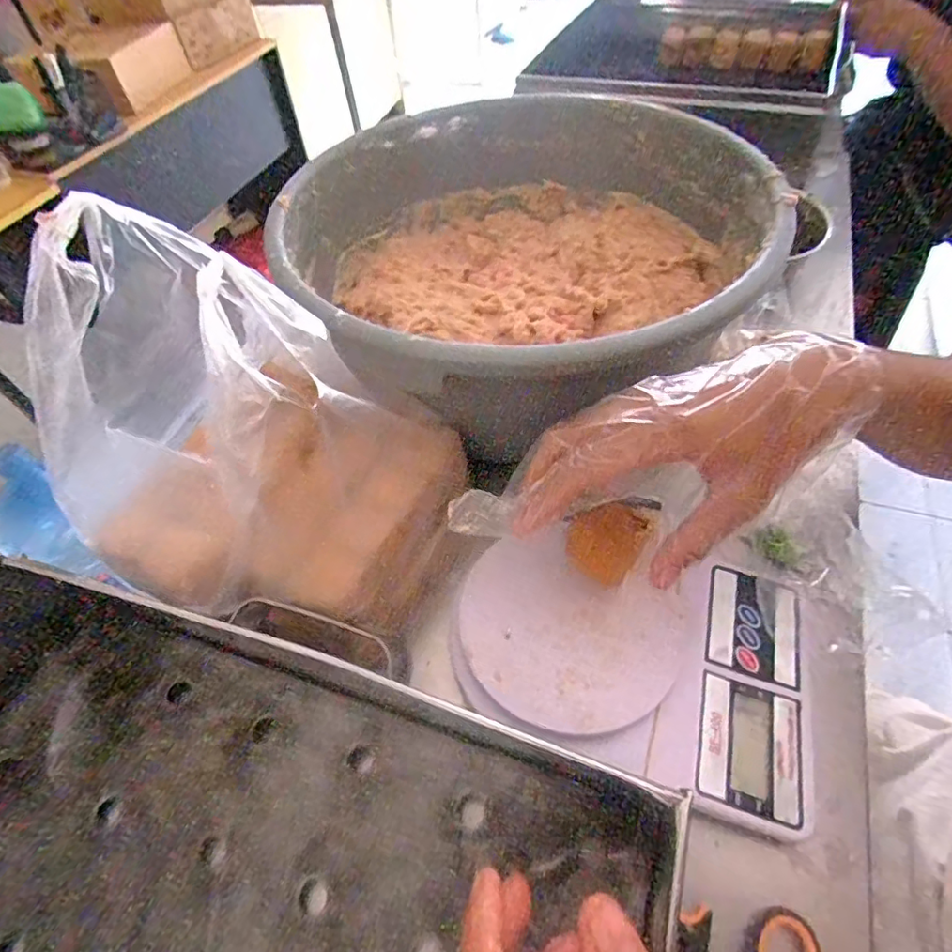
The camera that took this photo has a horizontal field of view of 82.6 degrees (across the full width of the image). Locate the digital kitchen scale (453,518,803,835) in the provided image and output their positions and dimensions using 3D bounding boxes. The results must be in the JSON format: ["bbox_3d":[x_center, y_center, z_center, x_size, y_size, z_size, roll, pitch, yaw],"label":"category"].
[{"bbox_3d":[0.093,0.102,0.331,0.200,0.027,0.139,12,55,13],"label":"digital kitchen scale"}]

